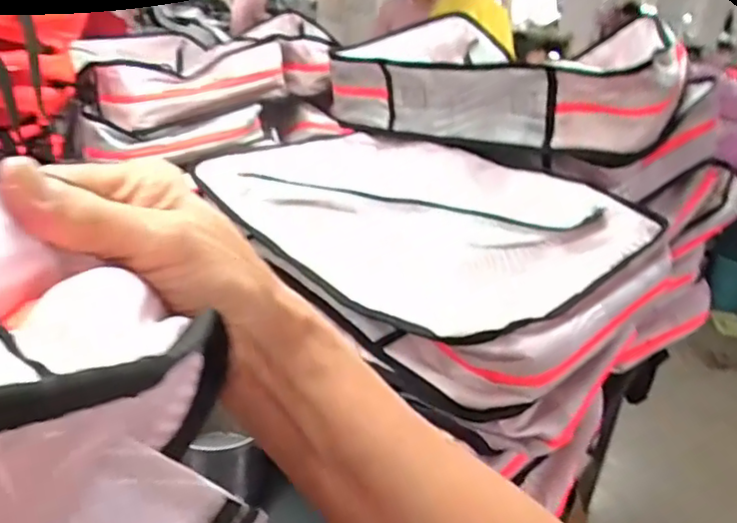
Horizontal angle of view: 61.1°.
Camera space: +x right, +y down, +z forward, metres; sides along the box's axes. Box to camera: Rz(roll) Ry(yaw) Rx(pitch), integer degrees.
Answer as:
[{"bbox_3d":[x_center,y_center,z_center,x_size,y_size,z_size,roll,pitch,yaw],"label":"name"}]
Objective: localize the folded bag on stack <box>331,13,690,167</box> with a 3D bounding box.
[{"bbox_3d":[0.226,-0.281,0.972,0.481,0.169,0.333,21,27,30],"label":"folded bag on stack"}]

